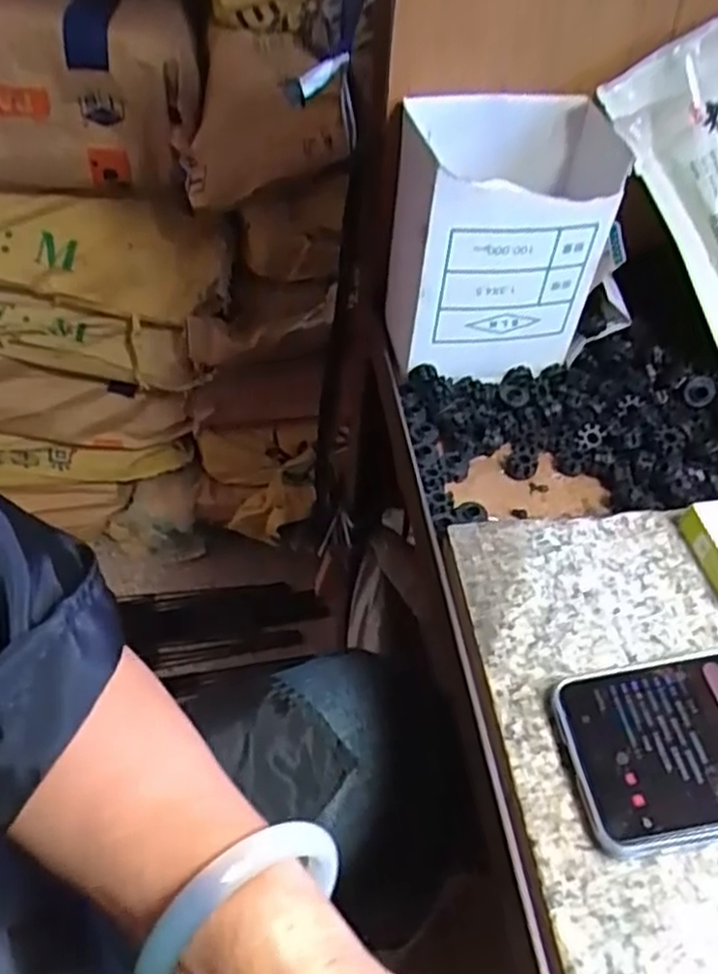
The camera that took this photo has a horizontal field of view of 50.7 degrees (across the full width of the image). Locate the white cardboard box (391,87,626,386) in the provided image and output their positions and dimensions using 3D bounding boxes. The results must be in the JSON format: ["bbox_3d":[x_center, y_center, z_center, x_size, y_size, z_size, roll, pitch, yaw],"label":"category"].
[{"bbox_3d":[0.093,-0.159,0.490,0.133,0.148,0.095,-4,48,-8],"label":"white cardboard box"}]

